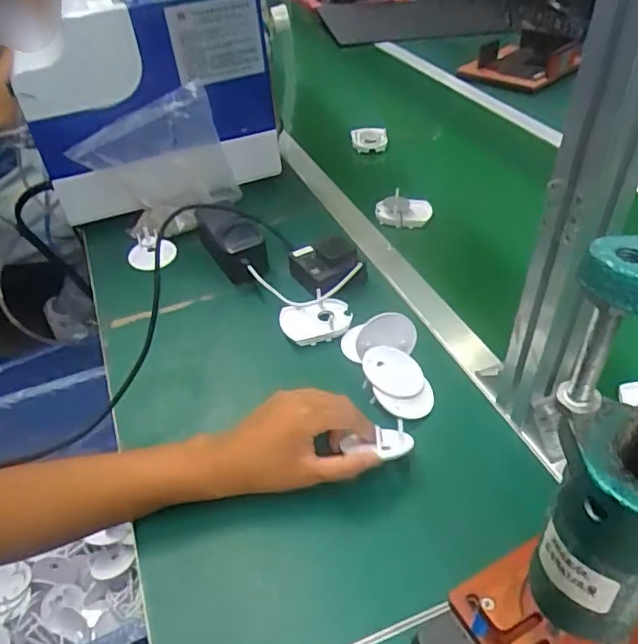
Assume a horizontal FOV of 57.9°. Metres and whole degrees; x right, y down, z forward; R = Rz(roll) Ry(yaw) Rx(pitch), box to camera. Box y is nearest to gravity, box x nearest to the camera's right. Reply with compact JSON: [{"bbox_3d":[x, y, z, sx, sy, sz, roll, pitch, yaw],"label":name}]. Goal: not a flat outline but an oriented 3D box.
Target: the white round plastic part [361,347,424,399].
[{"bbox_3d":[0.074,0.049,0.573,0.058,0.010,0.059,6,51,-8],"label":"white round plastic part"}]

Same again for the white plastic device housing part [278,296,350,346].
[{"bbox_3d":[-0.003,0.001,0.656,0.079,0.013,0.054,-7,56,-1],"label":"white plastic device housing part"}]

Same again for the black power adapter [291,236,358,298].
[{"bbox_3d":[0.010,-0.067,0.710,0.073,0.031,0.093,-18,43,-17],"label":"black power adapter"}]

